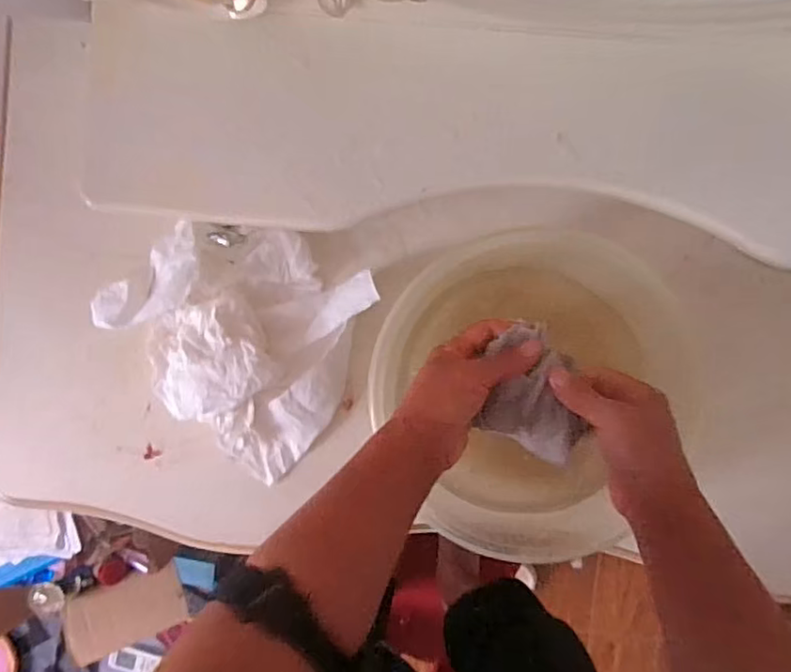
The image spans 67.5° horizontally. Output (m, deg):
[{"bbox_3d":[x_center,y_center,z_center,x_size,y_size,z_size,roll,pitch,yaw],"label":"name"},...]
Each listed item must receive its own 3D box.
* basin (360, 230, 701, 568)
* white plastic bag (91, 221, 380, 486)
[{"bbox_3d":[0.119,0.032,0.483,0.264,0.080,0.242,0,91,1],"label":"basin"},{"bbox_3d":[-0.129,-0.006,0.503,0.213,0.048,0.195,40,92,0],"label":"white plastic bag"}]

